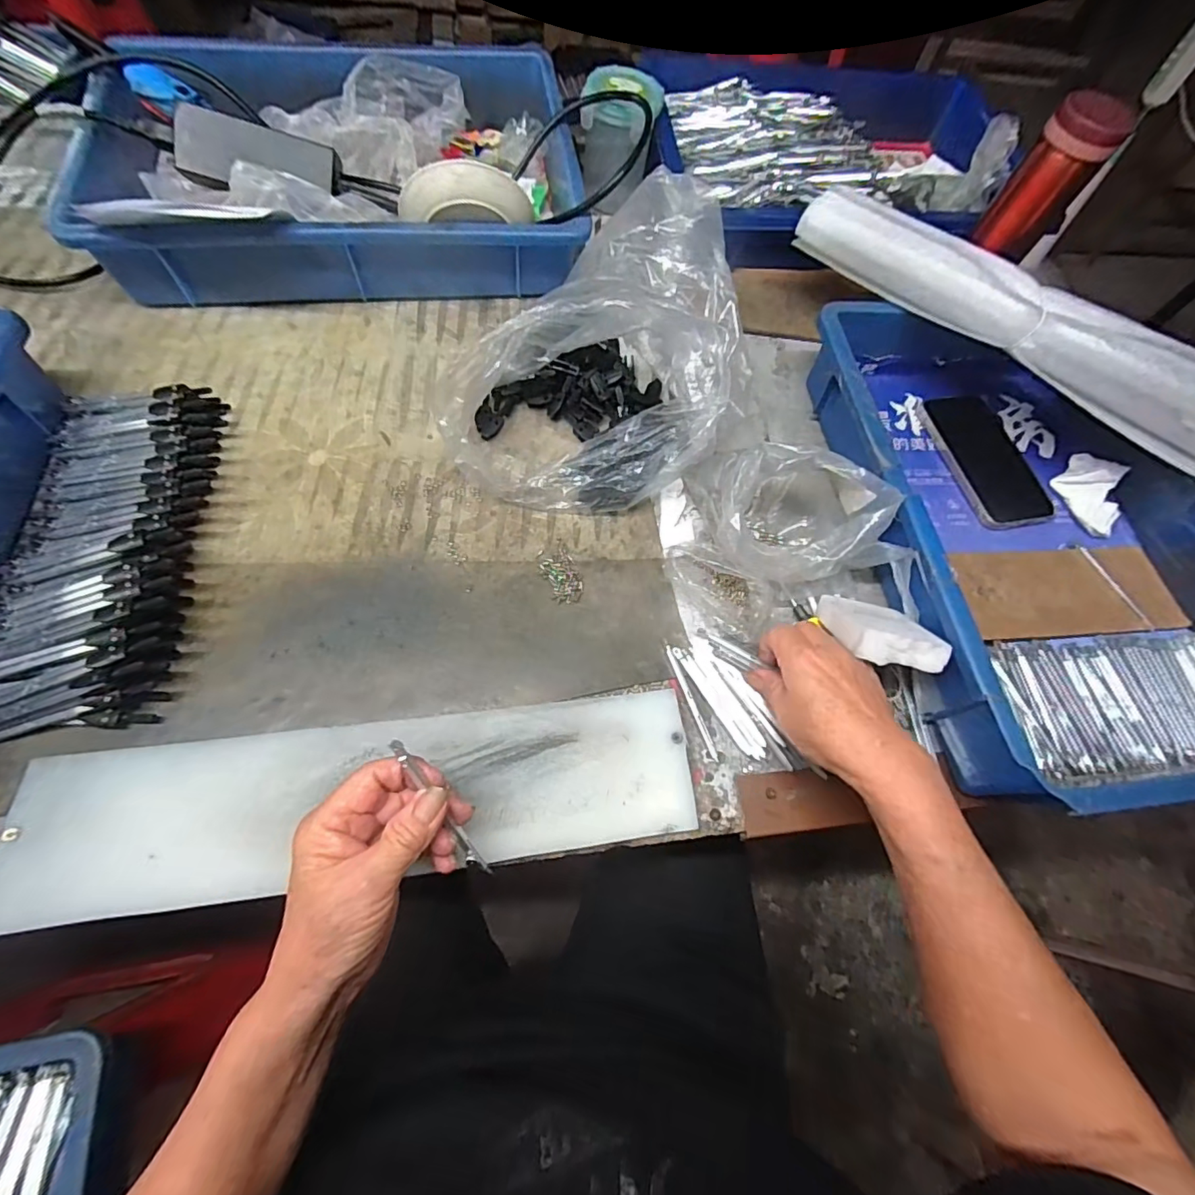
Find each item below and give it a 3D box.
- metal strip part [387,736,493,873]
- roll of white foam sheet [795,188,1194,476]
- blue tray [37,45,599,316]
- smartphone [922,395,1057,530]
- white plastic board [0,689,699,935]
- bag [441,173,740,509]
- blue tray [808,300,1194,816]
[{"bbox_3d":[-0.083,0.114,0.282,0.008,0.004,0.096,-31,107,-16],"label":"metal strip part"},{"bbox_3d":[0.366,-0.225,0.444,0.438,0.051,0.054,39,67,11],"label":"roll of white foam sheet"},{"bbox_3d":[-0.239,-0.411,0.519,0.412,0.121,0.270,-7,66,-7],"label":"blue tray"},{"bbox_3d":[0.369,-0.131,0.500,0.081,0.012,0.142,-8,66,-7],"label":"smartphone"},{"bbox_3d":[-0.135,0.124,0.329,0.395,0.010,0.088,-5,66,-10],"label":"white plastic board"},{"bbox_3d":[0.003,-0.201,0.438,0.223,0.131,0.222,2,65,-3],"label":"bag"},{"bbox_3d":[0.356,-0.067,0.441,0.279,0.084,0.436,-5,66,-6],"label":"blue tray"}]

